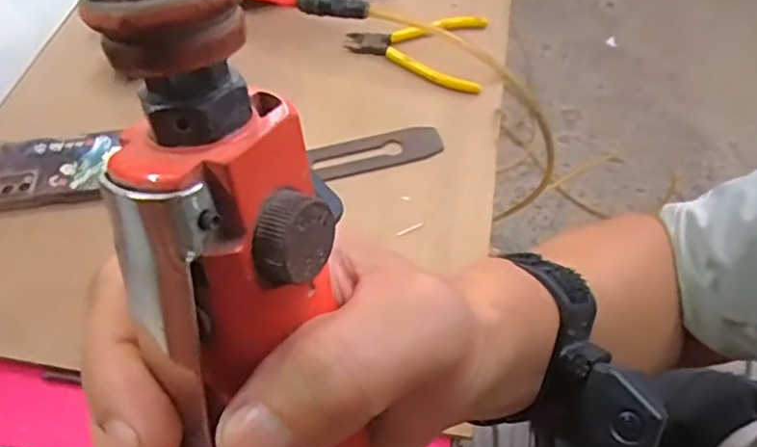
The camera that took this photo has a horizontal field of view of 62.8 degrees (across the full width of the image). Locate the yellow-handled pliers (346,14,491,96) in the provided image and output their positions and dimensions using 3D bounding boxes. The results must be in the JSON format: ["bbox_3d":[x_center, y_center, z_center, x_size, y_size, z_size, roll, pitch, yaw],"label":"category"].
[{"bbox_3d":[0.038,-0.186,0.629,0.140,0.022,0.104,6,54,3],"label":"yellow-handled pliers"}]

